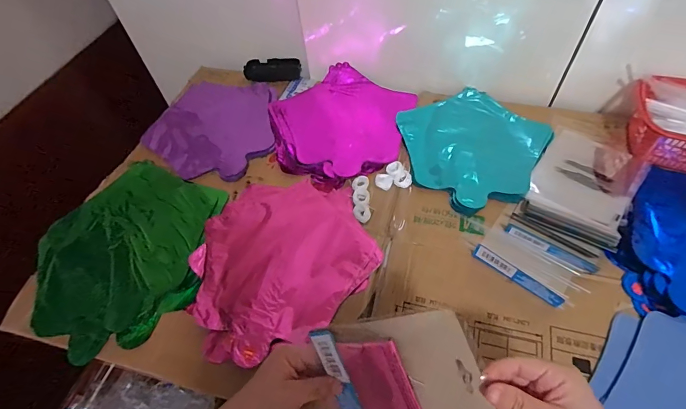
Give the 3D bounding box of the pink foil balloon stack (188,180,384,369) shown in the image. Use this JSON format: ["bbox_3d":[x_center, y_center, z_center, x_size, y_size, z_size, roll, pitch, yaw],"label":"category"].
[{"bbox_3d":[-0.085,0.063,0.510,0.237,0.012,0.232,-24,57,-12],"label":"pink foil balloon stack"}]

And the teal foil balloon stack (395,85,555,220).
[{"bbox_3d":[0.201,-0.097,0.597,0.221,0.012,0.218,-37,61,-19],"label":"teal foil balloon stack"}]

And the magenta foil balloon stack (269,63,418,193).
[{"bbox_3d":[-0.006,-0.141,0.652,0.244,0.028,0.232,-33,59,-17],"label":"magenta foil balloon stack"}]

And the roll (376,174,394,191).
[{"bbox_3d":[0.062,-0.036,0.570,0.026,0.006,0.024,-2,55,3],"label":"roll"}]

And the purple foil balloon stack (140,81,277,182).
[{"bbox_3d":[-0.225,-0.136,0.660,0.216,0.014,0.221,2,56,6],"label":"purple foil balloon stack"}]

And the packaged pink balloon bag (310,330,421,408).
[{"bbox_3d":[0.024,0.164,0.340,0.088,0.107,0.006,-19,6,37],"label":"packaged pink balloon bag"}]

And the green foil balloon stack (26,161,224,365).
[{"bbox_3d":[-0.297,0.065,0.529,0.241,0.023,0.262,25,61,20],"label":"green foil balloon stack"}]

